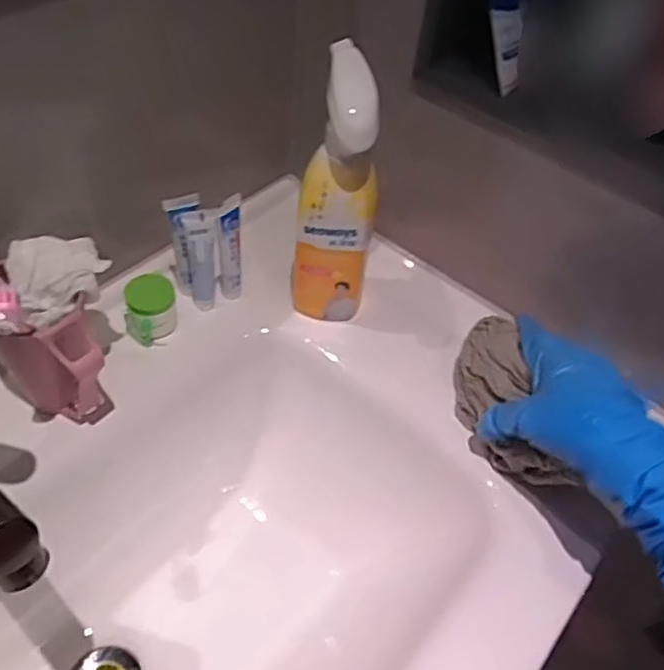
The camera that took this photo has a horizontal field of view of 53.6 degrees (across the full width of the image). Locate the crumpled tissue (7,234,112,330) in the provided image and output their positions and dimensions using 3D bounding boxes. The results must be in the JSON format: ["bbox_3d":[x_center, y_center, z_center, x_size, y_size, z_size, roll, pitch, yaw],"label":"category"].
[{"bbox_3d":[-0.199,-0.044,0.482,0.064,0.039,0.051,-17,53,-20],"label":"crumpled tissue"}]

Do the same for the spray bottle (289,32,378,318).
[{"bbox_3d":[0.009,-0.113,0.568,0.063,0.236,0.081,14,49,5],"label":"spray bottle"}]

